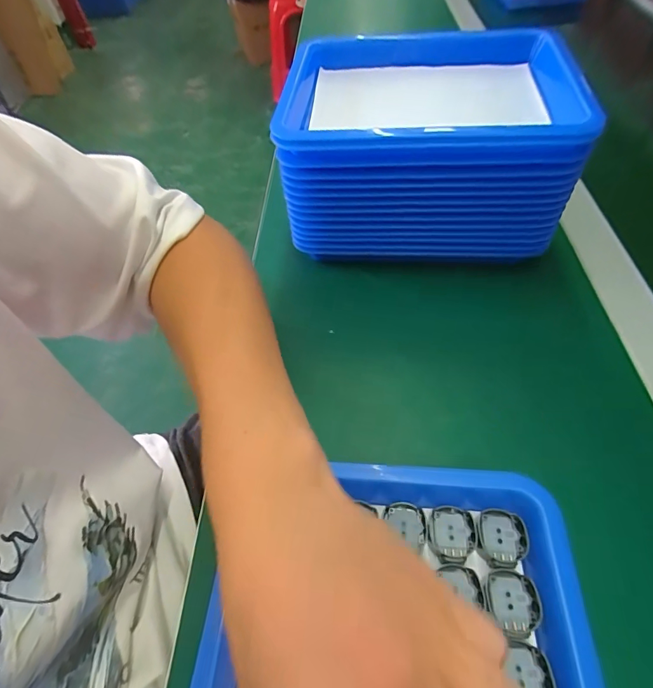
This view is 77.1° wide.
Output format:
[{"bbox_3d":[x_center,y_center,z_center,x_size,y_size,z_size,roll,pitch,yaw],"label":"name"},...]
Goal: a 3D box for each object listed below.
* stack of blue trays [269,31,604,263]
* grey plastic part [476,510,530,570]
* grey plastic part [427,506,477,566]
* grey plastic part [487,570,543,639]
[{"bbox_3d":[0.083,-0.174,0.356,0.224,0.111,0.187,4,51,7],"label":"stack of blue trays"},{"bbox_3d":[0.095,0.105,0.220,0.025,0.007,0.029,9,52,11],"label":"grey plastic part"},{"bbox_3d":[0.069,0.105,0.225,0.025,0.004,0.028,5,51,8],"label":"grey plastic part"},{"bbox_3d":[0.092,0.127,0.201,0.023,0.007,0.027,-3,51,1],"label":"grey plastic part"}]

